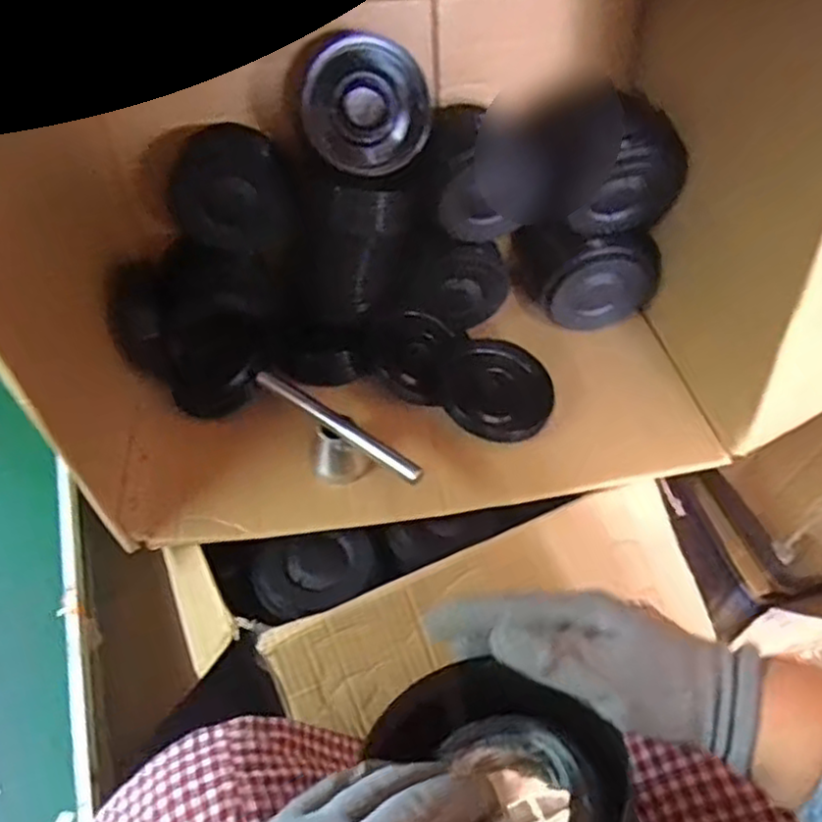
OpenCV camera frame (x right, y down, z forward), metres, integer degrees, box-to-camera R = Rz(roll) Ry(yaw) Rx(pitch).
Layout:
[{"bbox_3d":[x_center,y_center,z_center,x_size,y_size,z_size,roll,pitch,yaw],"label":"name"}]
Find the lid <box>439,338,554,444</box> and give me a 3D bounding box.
[{"bbox_3d":[0.090,-0.022,0.744,0.114,0.016,0.115,1,63,-2],"label":"lid"}]

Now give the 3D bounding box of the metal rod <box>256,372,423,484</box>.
[{"bbox_3d":[-0.072,0.012,0.681,0.197,0.016,0.018,30,56,24],"label":"metal rod"}]

